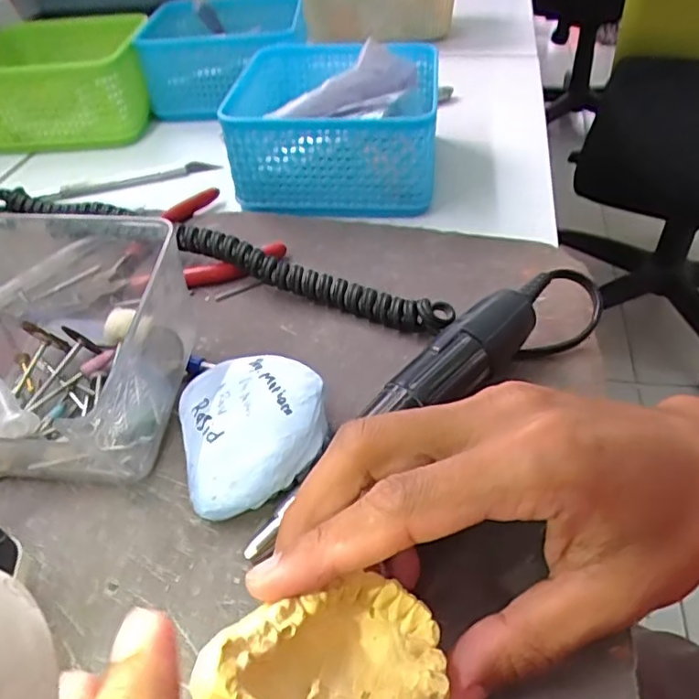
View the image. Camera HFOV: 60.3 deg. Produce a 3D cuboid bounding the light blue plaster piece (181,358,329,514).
[{"bbox_3d":[-0.037,0.033,0.239,0.055,0.030,0.063,-14,45,-10],"label":"light blue plaster piece"}]

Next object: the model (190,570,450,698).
[{"bbox_3d":[0.001,0.082,0.151,0.061,0.030,0.050,28,53,10],"label":"model"}]

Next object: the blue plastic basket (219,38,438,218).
[{"bbox_3d":[-0.009,-0.152,0.408,0.132,0.063,0.137,-2,44,2],"label":"blue plastic basket"}]

